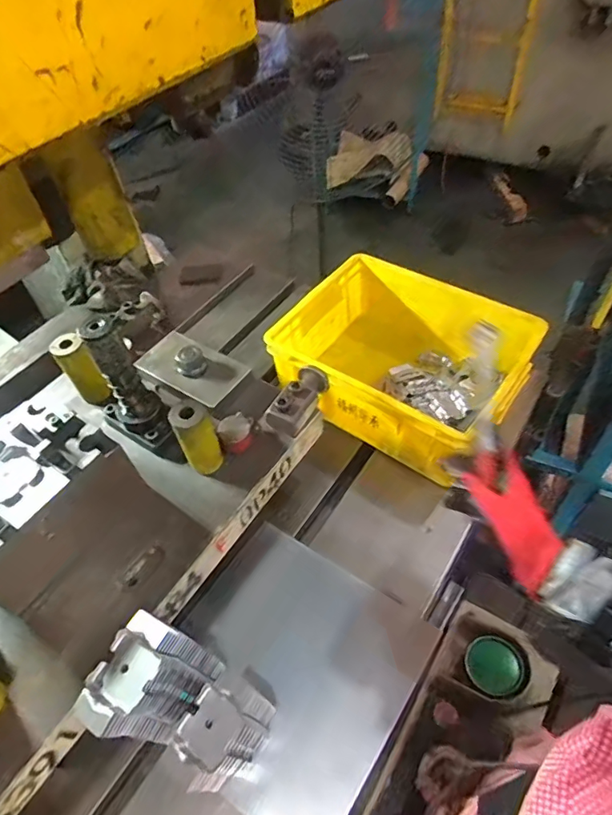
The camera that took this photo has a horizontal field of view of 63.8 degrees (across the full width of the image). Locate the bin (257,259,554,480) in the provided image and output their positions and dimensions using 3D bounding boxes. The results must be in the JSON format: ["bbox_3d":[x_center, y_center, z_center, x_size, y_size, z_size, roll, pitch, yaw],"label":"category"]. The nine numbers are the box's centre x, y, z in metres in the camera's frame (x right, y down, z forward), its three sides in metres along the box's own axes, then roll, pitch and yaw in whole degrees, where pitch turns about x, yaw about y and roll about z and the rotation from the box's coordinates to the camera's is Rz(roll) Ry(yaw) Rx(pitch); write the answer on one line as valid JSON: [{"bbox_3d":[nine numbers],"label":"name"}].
[{"bbox_3d":[0.146,-0.065,0.774,0.347,0.153,0.258,29,59,26],"label":"bin"}]

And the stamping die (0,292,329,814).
[{"bbox_3d":[-0.273,0.098,0.505,0.366,0.202,0.631,26,58,25],"label":"stamping die"}]

